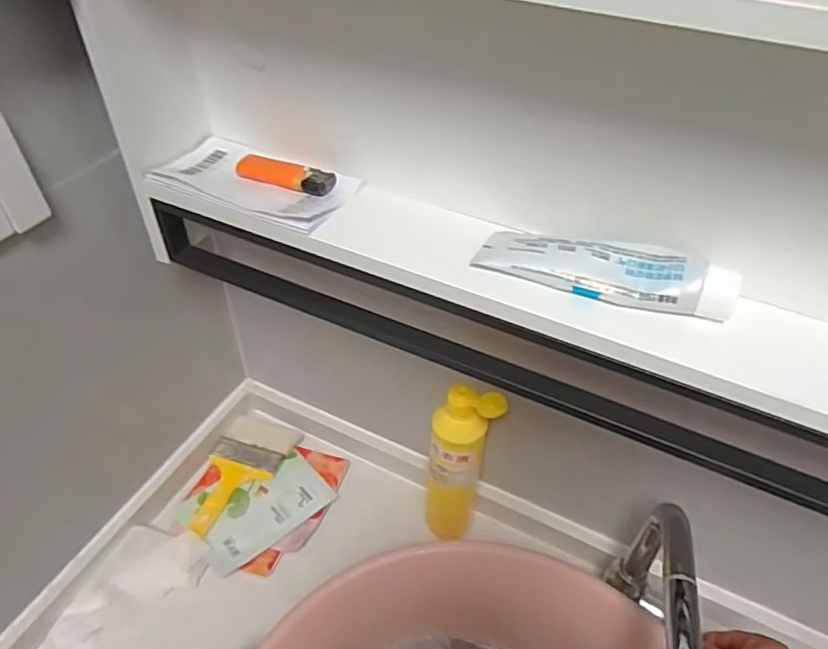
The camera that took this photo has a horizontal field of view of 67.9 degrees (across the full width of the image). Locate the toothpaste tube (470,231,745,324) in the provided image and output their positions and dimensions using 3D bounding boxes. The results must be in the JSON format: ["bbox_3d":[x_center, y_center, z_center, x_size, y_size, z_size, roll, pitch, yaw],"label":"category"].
[{"bbox_3d":[0.124,-0.040,0.405,0.162,0.030,0.039,18,46,17],"label":"toothpaste tube"}]

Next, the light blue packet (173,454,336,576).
[{"bbox_3d":[-0.188,0.212,0.728,0.158,0.006,0.109,-28,51,-27],"label":"light blue packet"}]

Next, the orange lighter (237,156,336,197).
[{"bbox_3d":[-0.107,-0.122,0.501,0.083,0.012,0.031,17,45,15],"label":"orange lighter"}]

